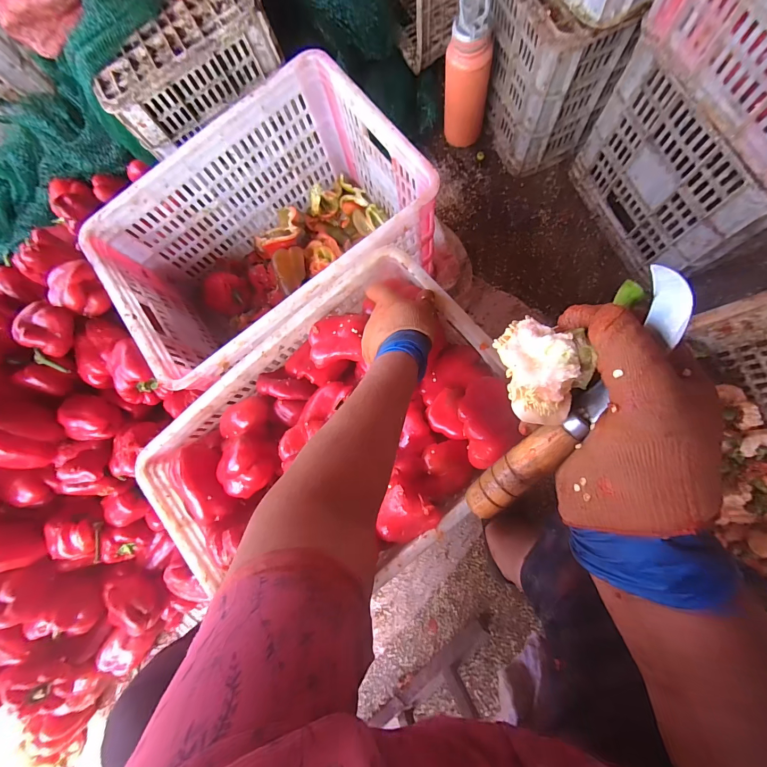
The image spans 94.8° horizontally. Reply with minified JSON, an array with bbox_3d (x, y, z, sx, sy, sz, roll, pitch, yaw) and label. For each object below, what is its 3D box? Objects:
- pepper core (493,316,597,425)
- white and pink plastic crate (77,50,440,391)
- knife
[{"bbox_3d":[0.090,-0.009,0.194,0.043,0.027,0.060,-8,85,5],"label":"pepper core"},{"bbox_3d":[-0.194,-0.250,0.680,0.510,0.273,0.363,-35,79,2],"label":"white and pink plastic crate"},{"bbox_3d":[0.110,0.017,0.210,0.026,0.017,0.177,37,109,7],"label":"knife"}]

